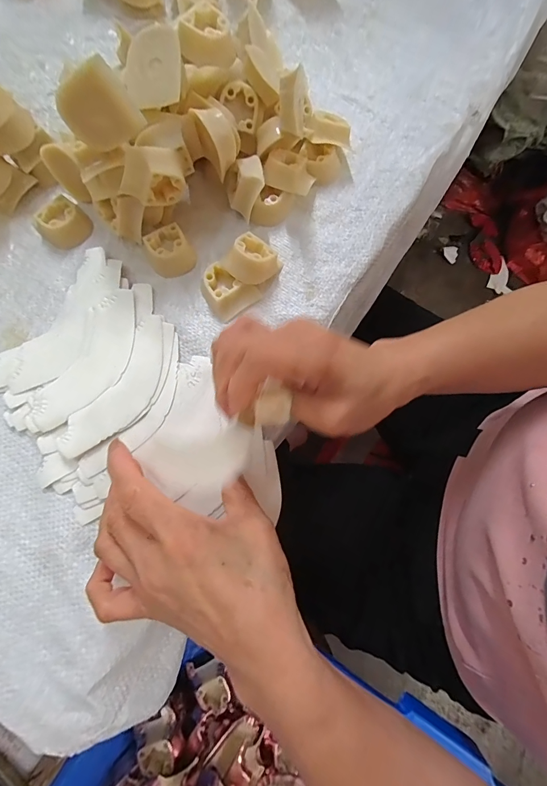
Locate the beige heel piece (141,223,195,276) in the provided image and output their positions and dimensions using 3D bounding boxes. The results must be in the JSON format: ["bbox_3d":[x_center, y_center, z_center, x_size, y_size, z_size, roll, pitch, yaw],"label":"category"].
[{"bbox_3d":[-0.085,-0.115,0.293,0.034,0.017,0.034,-26,78,-6],"label":"beige heel piece"}]

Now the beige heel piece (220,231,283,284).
[{"bbox_3d":[-0.016,-0.102,0.282,0.038,0.031,0.038,0,76,0],"label":"beige heel piece"}]

